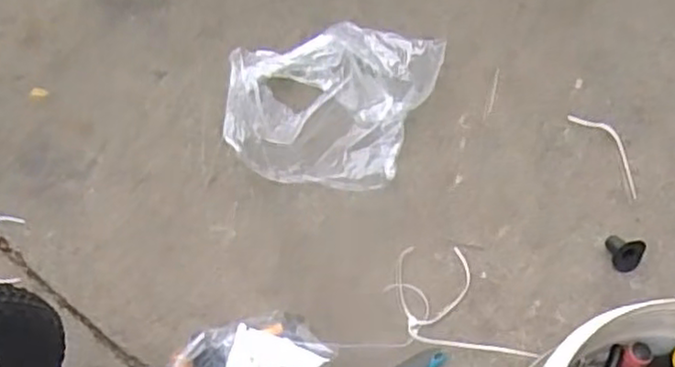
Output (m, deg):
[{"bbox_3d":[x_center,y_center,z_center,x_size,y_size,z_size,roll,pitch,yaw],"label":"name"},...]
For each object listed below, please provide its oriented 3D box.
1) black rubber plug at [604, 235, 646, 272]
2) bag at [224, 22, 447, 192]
[{"bbox_3d":[0.360,0.085,0.882,0.048,0.032,0.038,37,65,21],"label":"black rubber plug"},{"bbox_3d":[-0.026,-0.118,0.970,0.270,0.096,0.246,21,60,13],"label":"bag"}]

